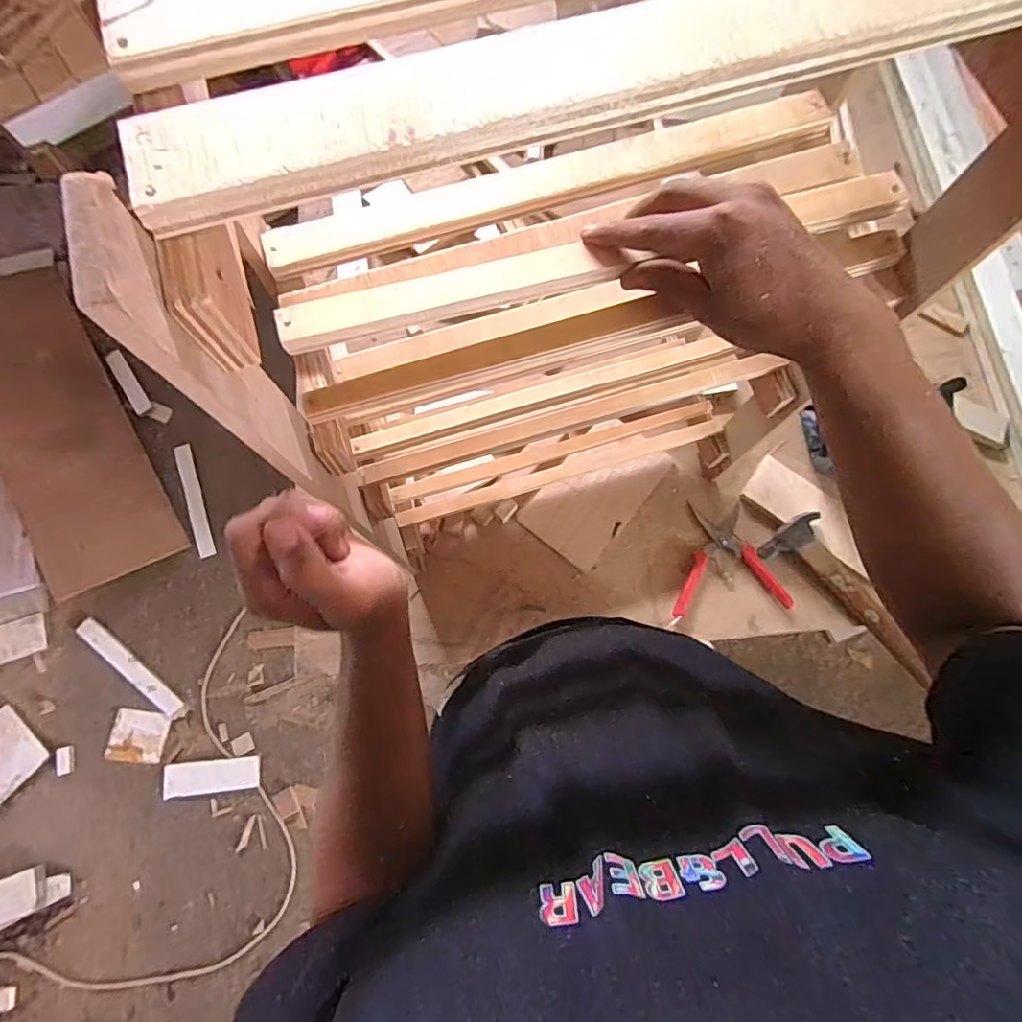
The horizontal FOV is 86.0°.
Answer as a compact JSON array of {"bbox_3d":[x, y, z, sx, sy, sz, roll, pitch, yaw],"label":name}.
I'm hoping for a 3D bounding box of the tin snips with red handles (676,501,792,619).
[{"bbox_3d":[0.286,0.062,0.746,0.147,0.012,0.148,-7,75,-2],"label":"tin snips with red handles"}]

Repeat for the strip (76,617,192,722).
[{"bbox_3d":[-0.969,0.405,1.403,0.361,0.022,0.054,38,78,9],"label":"strip"}]

